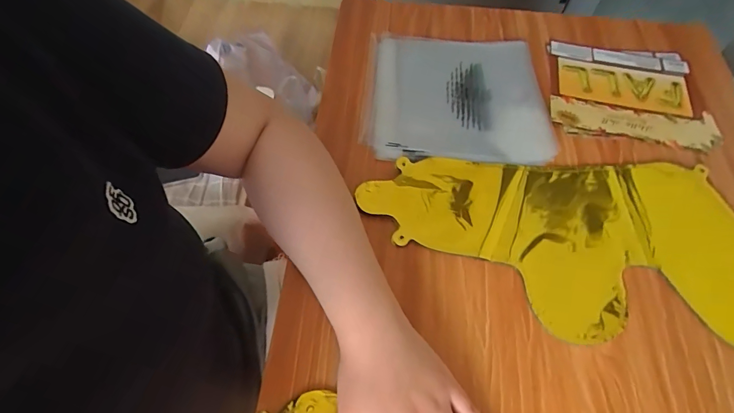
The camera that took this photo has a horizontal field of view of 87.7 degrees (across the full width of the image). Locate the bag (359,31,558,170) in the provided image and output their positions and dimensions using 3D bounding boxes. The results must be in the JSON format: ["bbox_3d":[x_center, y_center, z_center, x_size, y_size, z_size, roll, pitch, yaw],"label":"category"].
[{"bbox_3d":[0.111,-0.145,0.489,0.223,0.014,0.207,4,61,1],"label":"bag"}]

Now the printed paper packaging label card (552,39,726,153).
[{"bbox_3d":[0.343,-0.152,0.504,0.194,0.006,0.164,9,61,4],"label":"printed paper packaging label card"}]

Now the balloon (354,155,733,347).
[{"bbox_3d":[0.209,0.032,0.395,0.422,0.010,0.197,5,61,2],"label":"balloon"}]

